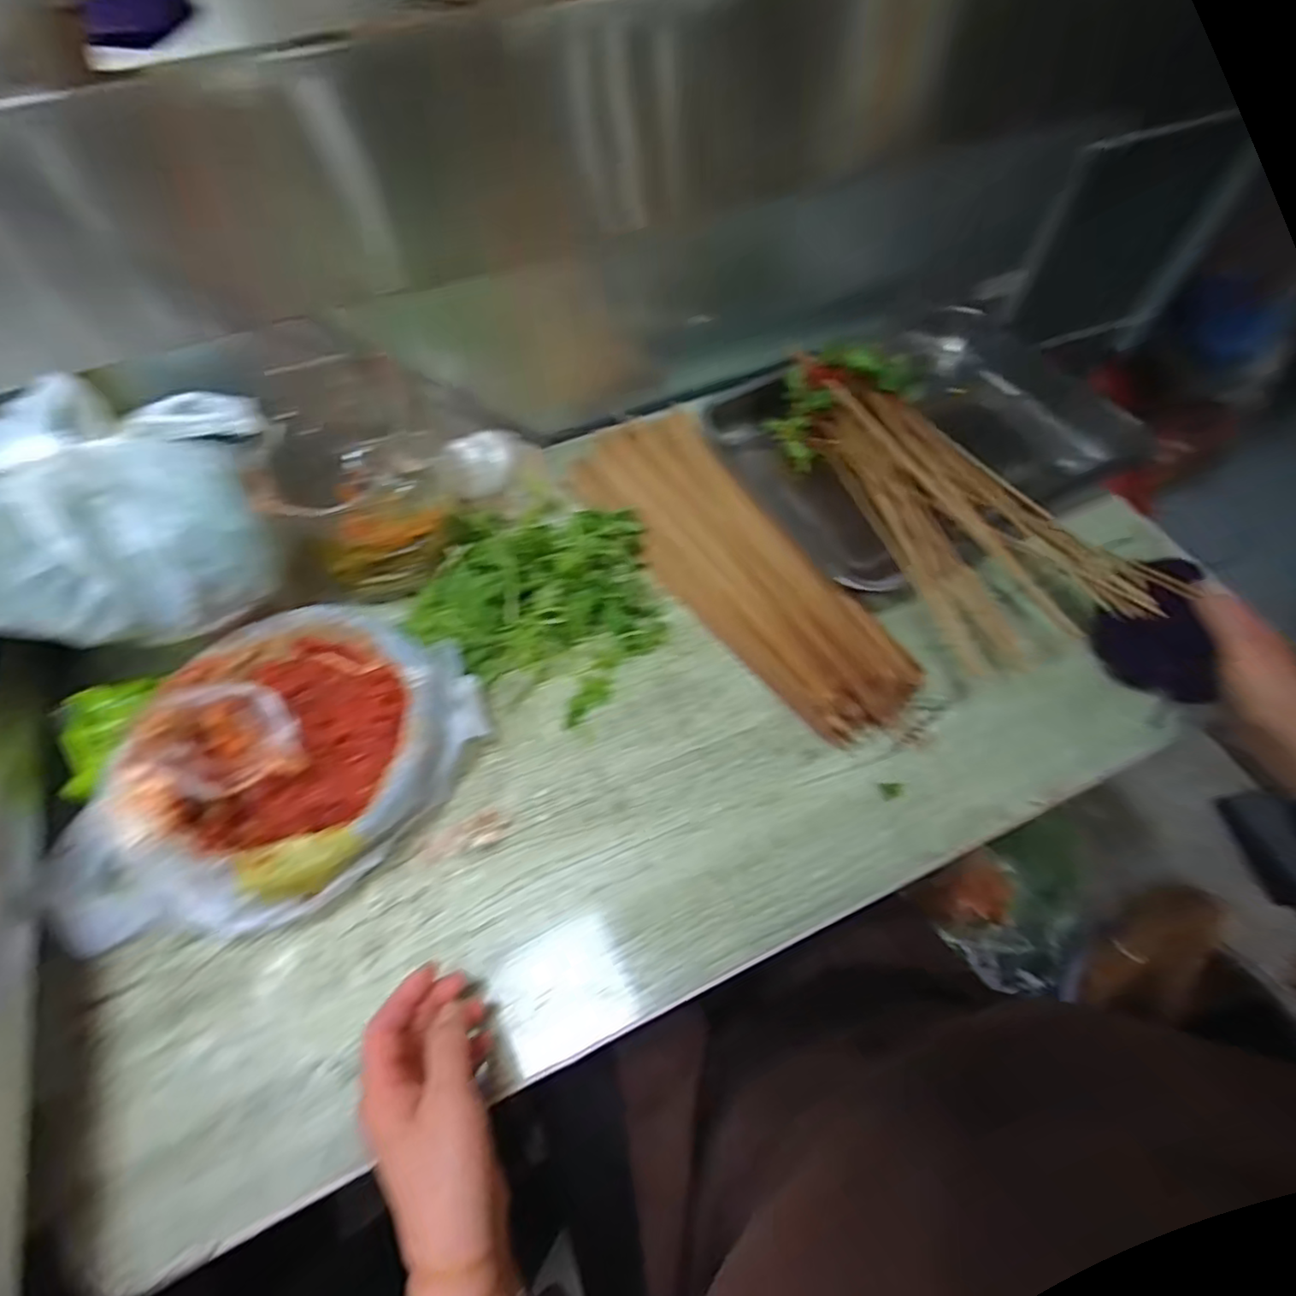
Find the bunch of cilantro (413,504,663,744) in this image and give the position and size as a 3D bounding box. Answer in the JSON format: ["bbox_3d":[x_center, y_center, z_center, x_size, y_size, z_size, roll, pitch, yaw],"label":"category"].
[{"bbox_3d":[-0.082,-0.059,0.583,0.205,0.042,0.212,33,65,18],"label":"bunch of cilantro"}]

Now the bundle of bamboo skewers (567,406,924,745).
[{"bbox_3d":[0.084,-0.094,0.613,0.132,0.017,0.408,-32,64,-17],"label":"bundle of bamboo skewers"}]

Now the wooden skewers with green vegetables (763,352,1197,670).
[{"bbox_3d":[0.268,-0.148,0.607,0.150,0.101,0.365,-26,66,-14],"label":"wooden skewers with green vegetables"}]

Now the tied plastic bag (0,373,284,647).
[{"bbox_3d":[-0.405,-0.100,0.457,0.222,0.132,0.167,-6,60,-2],"label":"tied plastic bag"}]

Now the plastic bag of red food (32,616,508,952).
[{"bbox_3d":[-0.278,0.094,0.477,0.211,0.077,0.286,27,64,16],"label":"plastic bag of red food"}]

